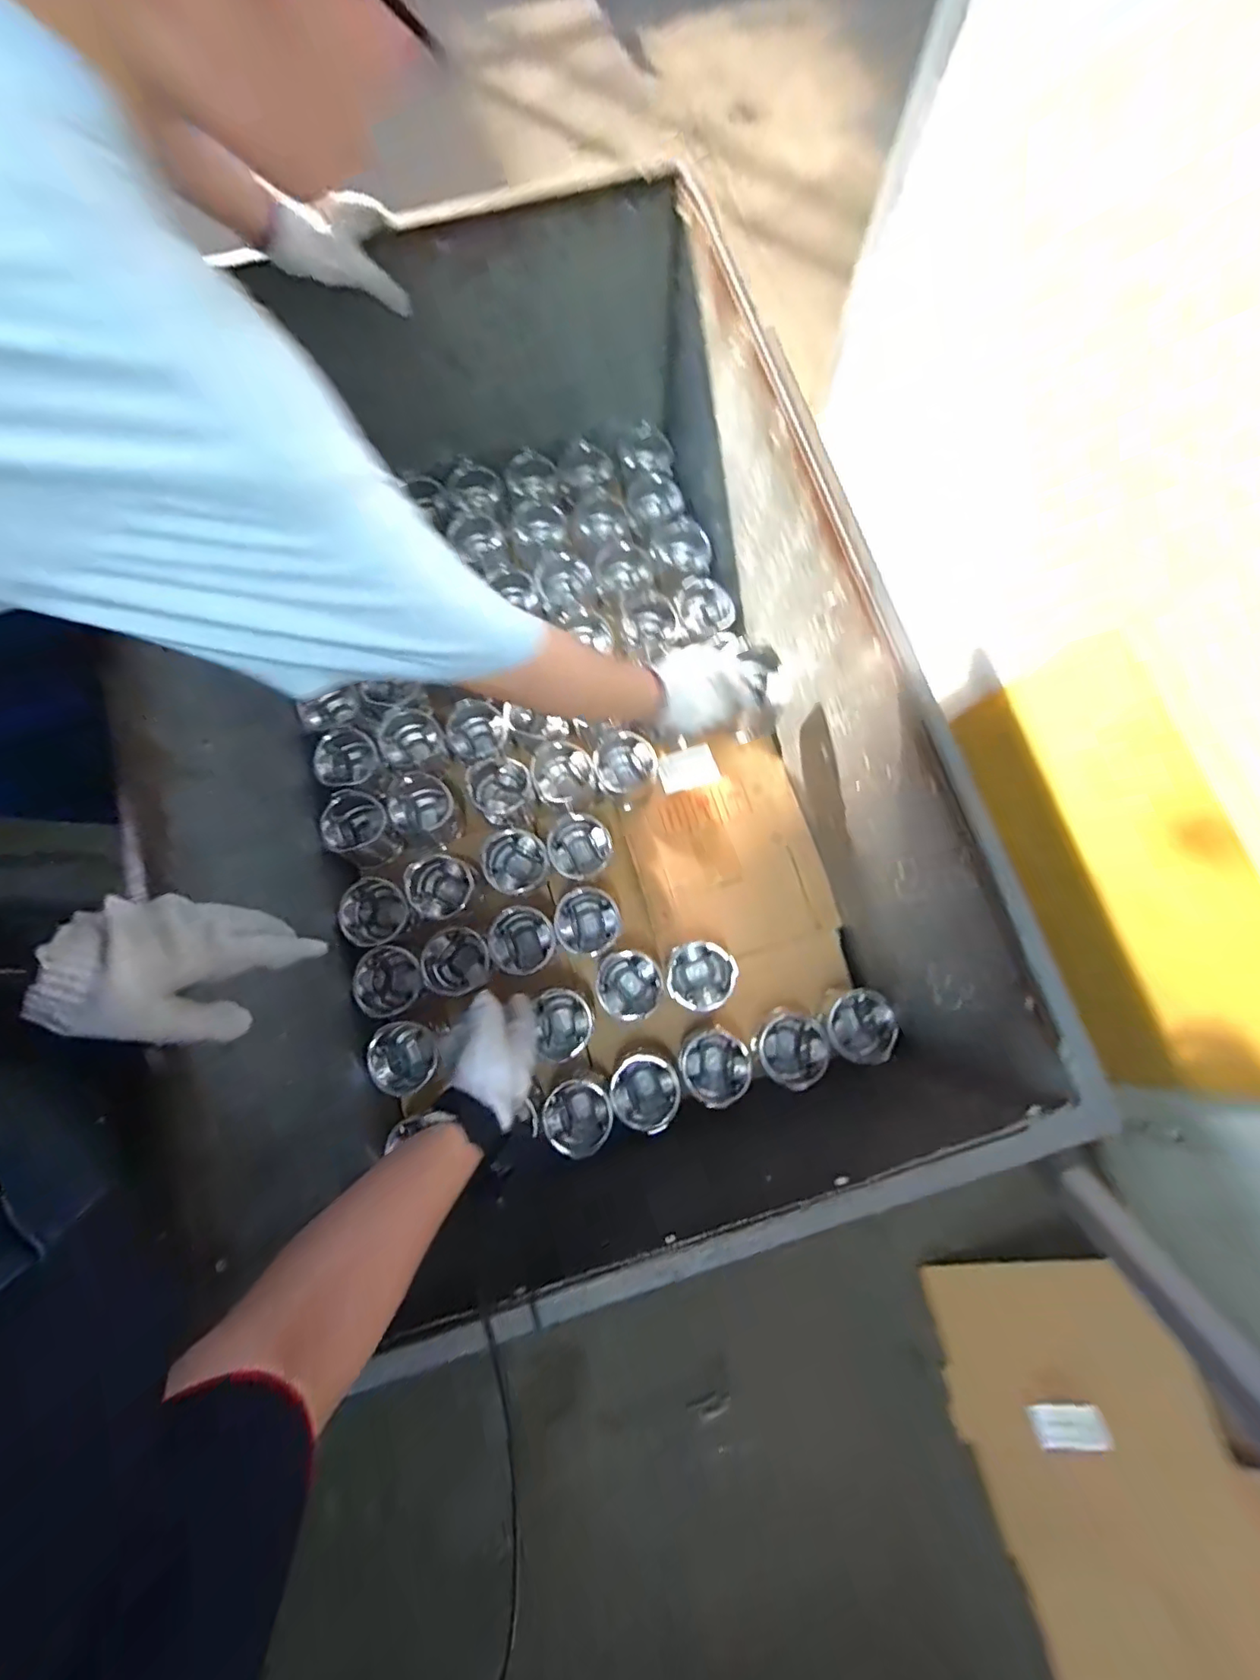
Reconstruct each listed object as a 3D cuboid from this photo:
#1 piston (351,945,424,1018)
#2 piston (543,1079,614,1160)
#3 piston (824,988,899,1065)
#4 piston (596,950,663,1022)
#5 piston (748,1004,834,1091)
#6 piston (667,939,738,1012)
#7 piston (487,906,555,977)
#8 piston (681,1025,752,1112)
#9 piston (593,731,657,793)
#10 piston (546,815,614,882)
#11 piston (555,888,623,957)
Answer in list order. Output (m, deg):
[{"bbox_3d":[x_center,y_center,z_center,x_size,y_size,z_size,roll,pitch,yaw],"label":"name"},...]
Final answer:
[{"bbox_3d":[-0.324,0.195,0.793,0.083,0.077,0.088,0,77,0],"label":"piston"},{"bbox_3d":[-0.066,0.366,0.766,0.085,0.086,0.090,0,77,0],"label":"piston"},{"bbox_3d":[0.305,0.252,0.782,0.087,0.078,0.089,0,77,0],"label":"piston"},{"bbox_3d":[-0.001,0.199,0.796,0.085,0.072,0.091,0,77,0],"label":"piston"},{"bbox_3d":[0.219,0.281,0.777,0.098,0.076,0.090,-27,79,-6],"label":"piston"},{"bbox_3d":[0.096,0.188,0.796,0.091,0.075,0.089,0,77,0],"label":"piston"},{"bbox_3d":[-0.150,0.145,0.815,0.088,0.083,0.089,0,77,0],"label":"piston"},{"bbox_3d":[0.112,0.300,0.773,0.089,0.067,0.091,0,77,0],"label":"piston"},{"bbox_3d":[-0.006,-0.108,0.856,0.084,0.075,0.088,0,77,0],"label":"piston"},{"bbox_3d":[-0.073,0.012,0.829,0.090,0.062,0.084,0,77,0],"label":"piston"},{"bbox_3d":[-0.058,0.118,0.811,0.089,0.072,0.088,0,77,0],"label":"piston"}]

